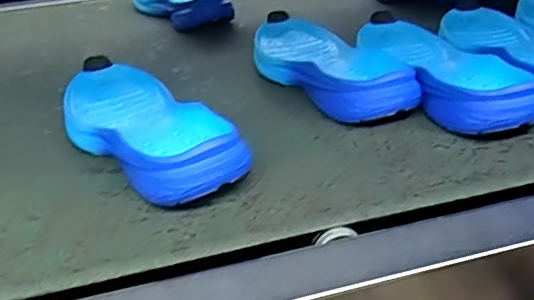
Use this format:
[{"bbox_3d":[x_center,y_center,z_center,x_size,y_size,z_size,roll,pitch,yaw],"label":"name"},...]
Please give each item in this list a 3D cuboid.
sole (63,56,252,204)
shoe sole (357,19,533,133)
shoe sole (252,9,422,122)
[{"bbox_3d":[-0.107,-0.022,0.463,0.097,0.036,0.256,-19,33,-25],"label":"sole"},{"bbox_3d":[0.160,-0.082,0.531,0.098,0.038,0.267,-10,30,-11],"label":"shoe sole"},{"bbox_3d":[0.058,-0.089,0.557,0.096,0.039,0.260,-16,32,-21],"label":"shoe sole"}]

